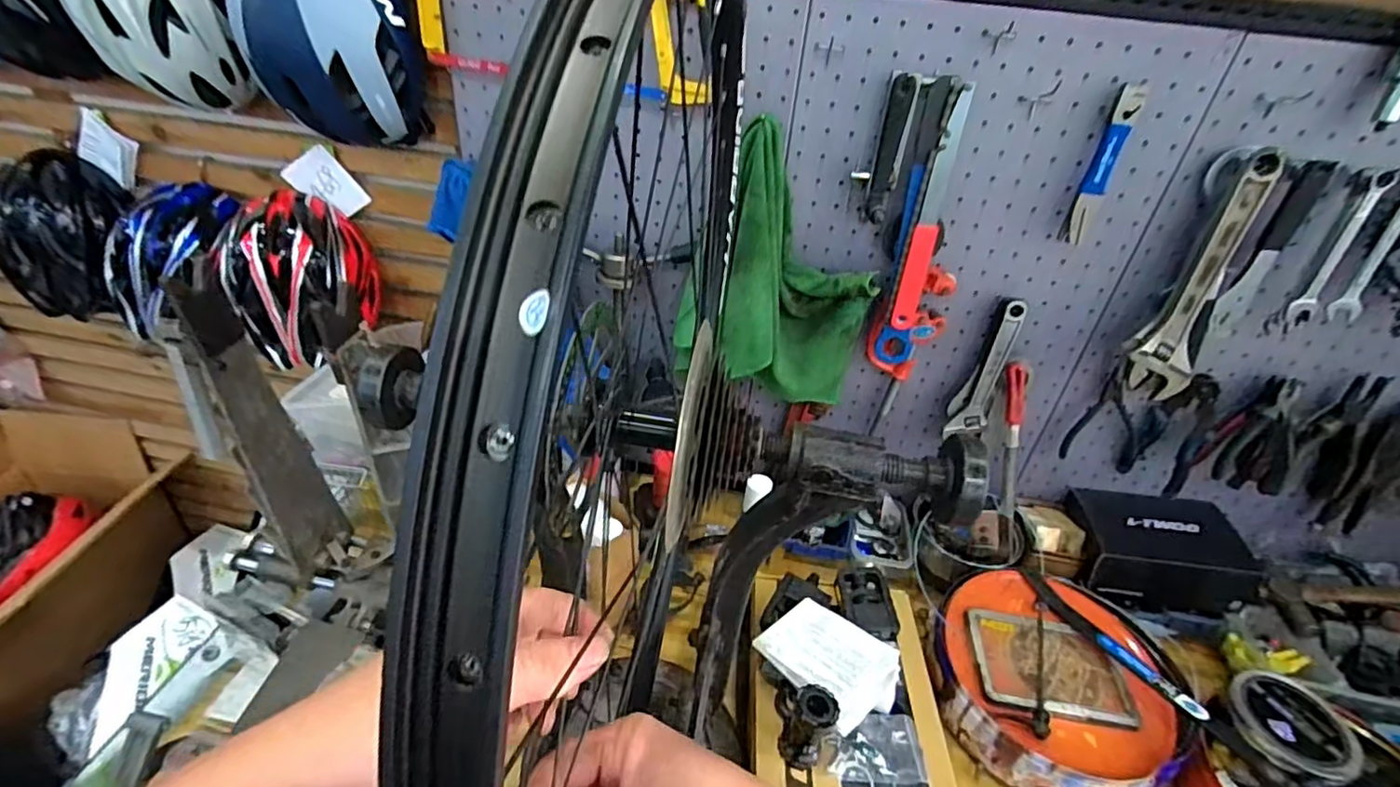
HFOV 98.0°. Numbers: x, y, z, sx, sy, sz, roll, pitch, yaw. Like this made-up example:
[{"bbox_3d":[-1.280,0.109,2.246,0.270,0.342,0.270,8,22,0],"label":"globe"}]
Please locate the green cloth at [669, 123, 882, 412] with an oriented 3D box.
[{"bbox_3d":[0.102,-0.146,0.807,0.246,0.336,0.105,0,34,-9],"label":"green cloth"}]

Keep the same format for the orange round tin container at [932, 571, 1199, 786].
[{"bbox_3d":[0.462,0.364,0.786,0.302,0.076,0.277,4,34,-3],"label":"orange round tin container"}]

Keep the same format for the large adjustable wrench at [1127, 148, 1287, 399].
[{"bbox_3d":[0.579,-0.130,0.708,0.061,0.282,0.025,13,25,17],"label":"large adjustable wrench"}]

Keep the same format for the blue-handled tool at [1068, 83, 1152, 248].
[{"bbox_3d":[0.462,-0.259,0.698,0.026,0.166,0.041,23,37,23],"label":"blue-handled tool"}]

